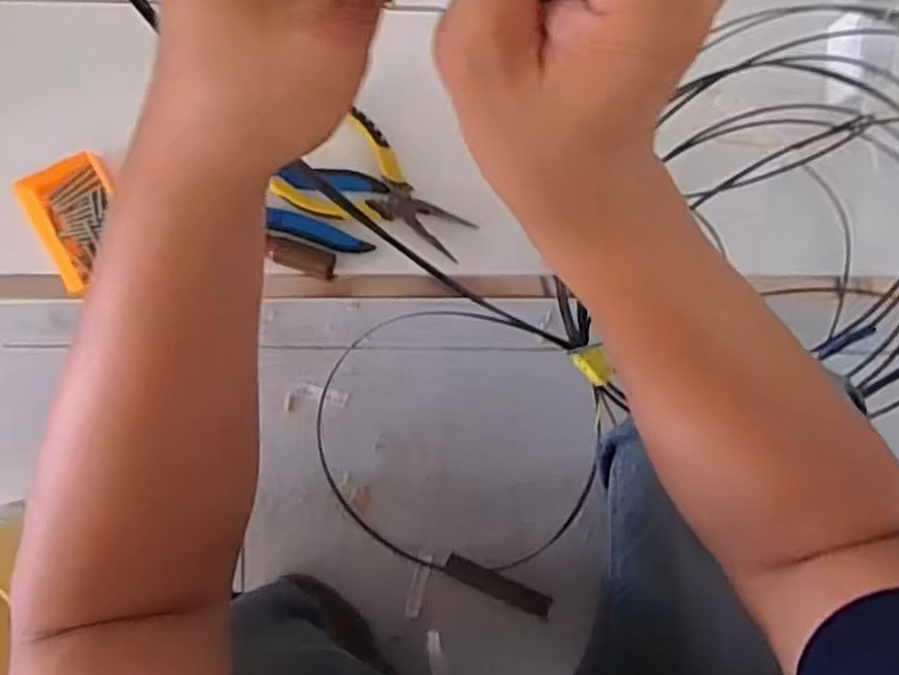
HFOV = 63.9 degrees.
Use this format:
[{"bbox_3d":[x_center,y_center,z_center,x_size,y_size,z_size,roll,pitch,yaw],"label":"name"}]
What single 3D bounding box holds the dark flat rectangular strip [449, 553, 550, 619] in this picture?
[{"bbox_3d":[0.053,0.267,0.775,0.118,0.004,0.024,25,77,1],"label":"dark flat rectangular strip"}]

